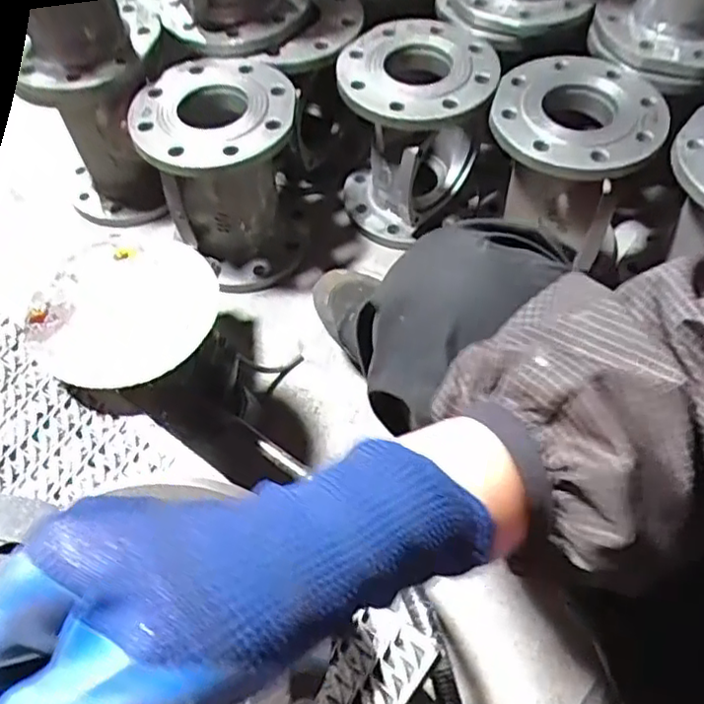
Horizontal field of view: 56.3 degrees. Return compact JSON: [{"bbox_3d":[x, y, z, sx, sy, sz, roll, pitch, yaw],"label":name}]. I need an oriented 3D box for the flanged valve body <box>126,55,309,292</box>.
[{"bbox_3d":[-0.157,-0.218,0.850,0.186,0.229,0.186,-14,58,-7],"label":"flanged valve body"}]

